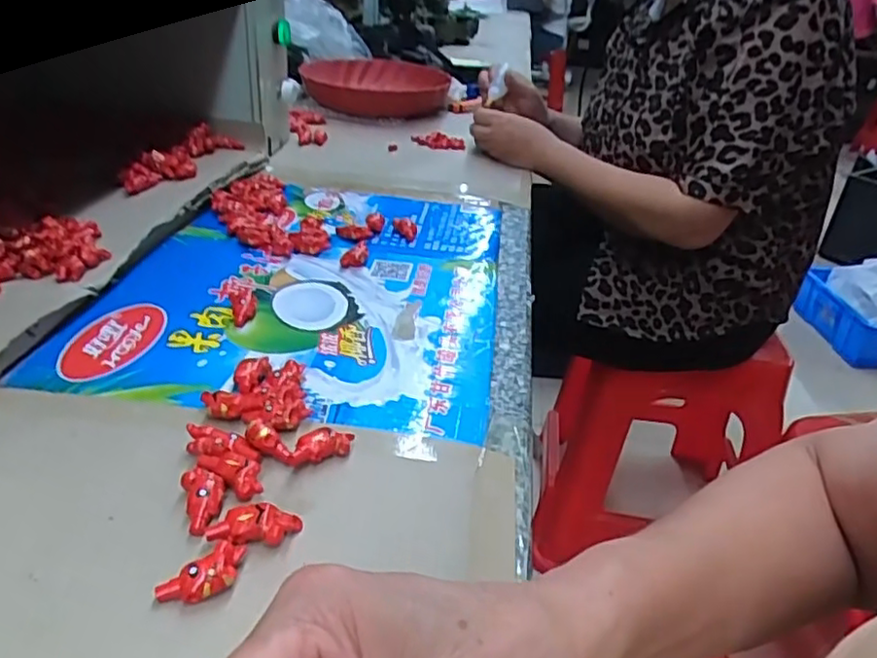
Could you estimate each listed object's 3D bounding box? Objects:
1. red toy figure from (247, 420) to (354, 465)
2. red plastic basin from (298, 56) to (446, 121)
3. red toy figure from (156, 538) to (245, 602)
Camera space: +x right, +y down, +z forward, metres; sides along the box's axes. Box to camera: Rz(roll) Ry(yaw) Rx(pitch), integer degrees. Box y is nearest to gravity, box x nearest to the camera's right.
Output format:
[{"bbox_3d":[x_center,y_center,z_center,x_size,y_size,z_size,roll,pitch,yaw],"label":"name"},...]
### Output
[{"bbox_3d":[-0.076,0.064,0.354,0.056,0.017,0.018,3,31,-7],"label":"red toy figure"},{"bbox_3d":[-0.108,-0.412,1.099,0.228,0.060,0.250,3,31,-8],"label":"red plastic basin"},{"bbox_3d":[-0.100,0.107,0.282,0.017,0.013,0.038,31,38,34],"label":"red toy figure"}]

